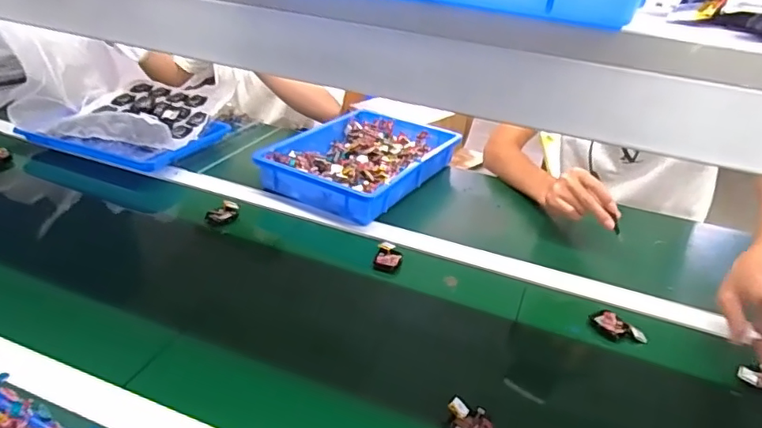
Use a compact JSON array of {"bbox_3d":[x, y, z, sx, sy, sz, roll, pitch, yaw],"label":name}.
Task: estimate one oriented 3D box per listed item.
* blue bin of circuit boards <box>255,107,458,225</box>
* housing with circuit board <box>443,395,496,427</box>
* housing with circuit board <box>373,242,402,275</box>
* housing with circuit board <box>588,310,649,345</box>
[{"bbox_3d":[-0.036,-0.112,1.057,0.261,0.056,0.383,22,34,26],"label":"blue bin of circuit boards"},{"bbox_3d":[0.093,0.218,0.567,0.051,0.024,0.037,23,35,28],"label":"housing with circuit board"},{"bbox_3d":[0.012,0.065,0.818,0.039,0.025,0.047,9,31,7],"label":"housing with circuit board"},{"bbox_3d":[0.312,0.152,0.722,0.035,0.017,0.069,-21,39,-37],"label":"housing with circuit board"}]

